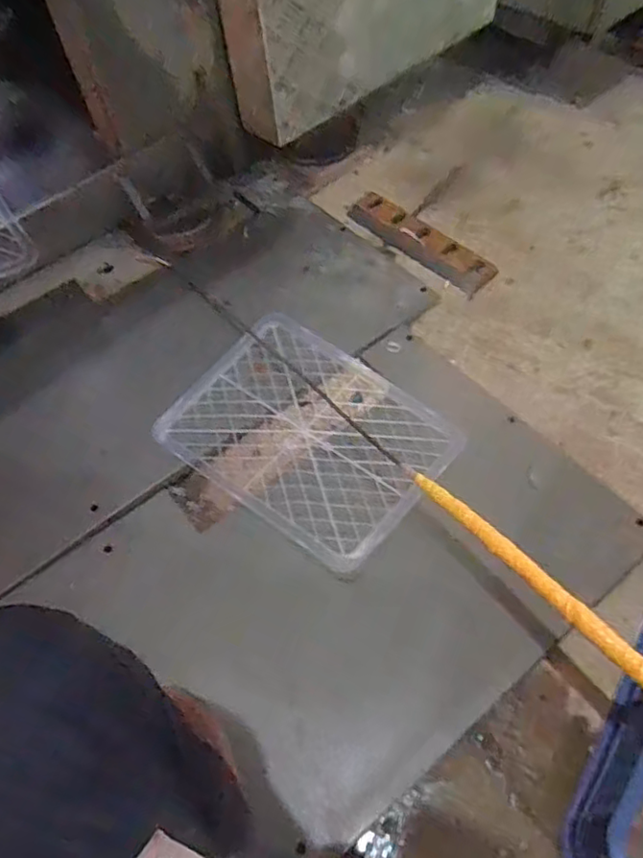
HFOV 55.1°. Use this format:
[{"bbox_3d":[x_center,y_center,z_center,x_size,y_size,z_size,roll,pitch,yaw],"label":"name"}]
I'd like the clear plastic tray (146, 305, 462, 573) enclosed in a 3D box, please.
[{"bbox_3d":[-0.023,0.006,0.965,0.416,0.049,0.308,34,66,22],"label":"clear plastic tray"}]

